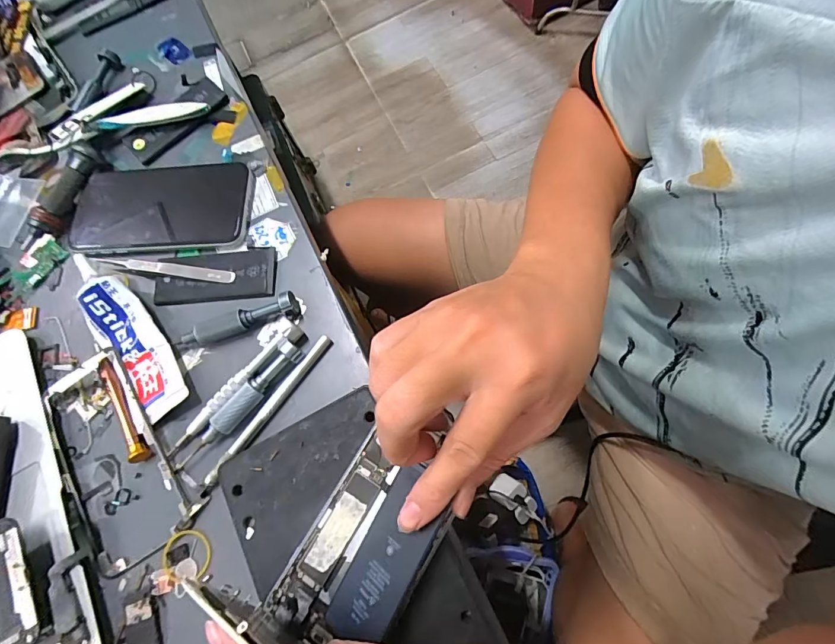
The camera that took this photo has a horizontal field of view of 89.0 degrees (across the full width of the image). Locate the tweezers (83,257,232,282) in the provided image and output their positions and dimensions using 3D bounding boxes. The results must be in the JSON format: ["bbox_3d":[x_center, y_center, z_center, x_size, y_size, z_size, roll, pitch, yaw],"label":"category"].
[{"bbox_3d":[-0.199,-0.041,0.328,0.122,0.006,0.010,6,73,9],"label":"tweezers"}]

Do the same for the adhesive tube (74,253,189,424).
[{"bbox_3d":[-0.209,0.008,0.306,0.037,0.022,0.135,-39,72,-6],"label":"adhesive tube"}]

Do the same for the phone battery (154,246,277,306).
[{"bbox_3d":[-0.155,-0.037,0.323,0.094,0.005,0.039,-4,72,6],"label":"phone battery"}]

